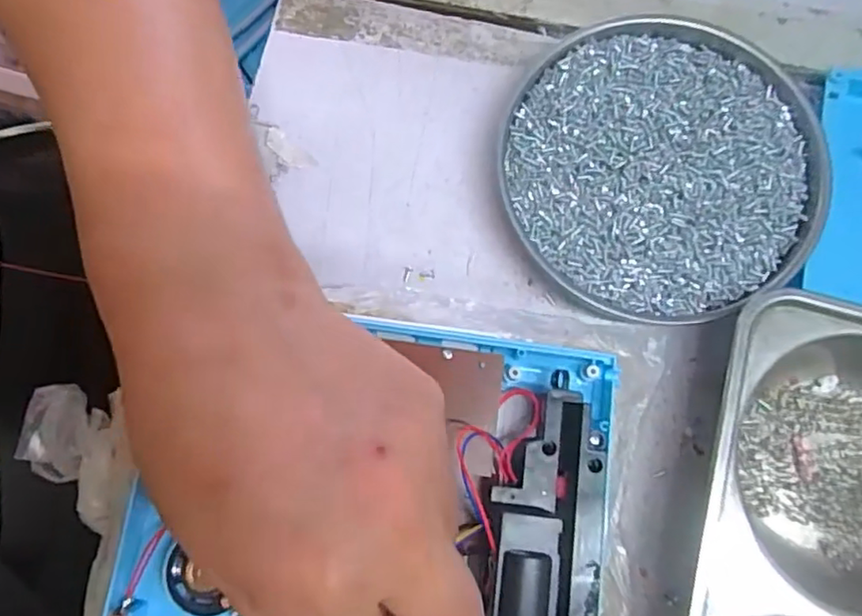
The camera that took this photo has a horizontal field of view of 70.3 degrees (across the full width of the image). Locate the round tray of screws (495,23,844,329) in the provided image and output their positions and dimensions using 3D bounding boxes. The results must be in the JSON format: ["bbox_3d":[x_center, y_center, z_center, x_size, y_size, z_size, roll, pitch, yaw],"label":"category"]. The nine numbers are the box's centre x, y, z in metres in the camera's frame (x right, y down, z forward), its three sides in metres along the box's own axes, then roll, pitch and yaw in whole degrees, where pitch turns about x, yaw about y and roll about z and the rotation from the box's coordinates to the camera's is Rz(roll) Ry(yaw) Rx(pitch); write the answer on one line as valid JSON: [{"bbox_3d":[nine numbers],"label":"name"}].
[{"bbox_3d":[0.100,-0.061,0.267,0.132,0.020,0.130,0,77,1],"label":"round tray of screws"}]

